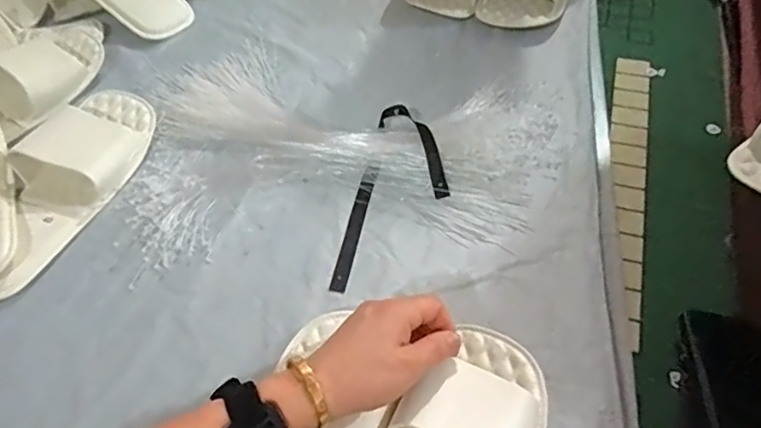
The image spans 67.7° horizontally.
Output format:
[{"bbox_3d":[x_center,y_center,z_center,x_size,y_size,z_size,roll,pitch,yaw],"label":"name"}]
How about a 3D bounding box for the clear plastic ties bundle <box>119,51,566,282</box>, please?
[{"bbox_3d":[-0.034,-0.102,0.630,0.448,0.024,0.320,-5,52,-1],"label":"clear plastic ties bundle"}]

